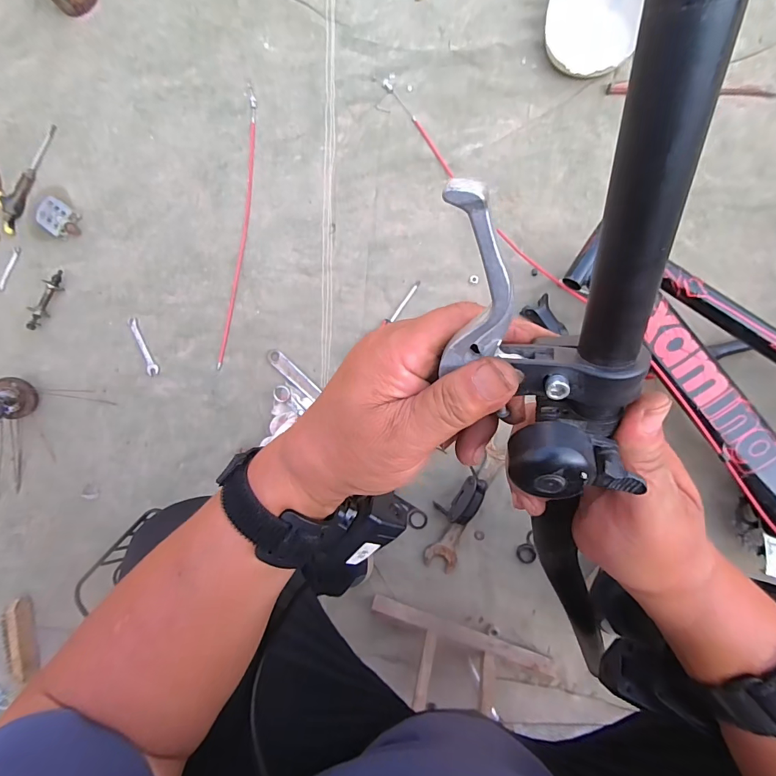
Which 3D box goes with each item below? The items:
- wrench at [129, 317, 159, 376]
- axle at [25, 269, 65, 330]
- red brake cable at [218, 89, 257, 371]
[{"bbox_3d":[-0.517,-0.088,0.845,0.022,0.011,0.131,-26,84,5],"label":"wrench"},{"bbox_3d":[-0.736,-0.186,0.860,0.034,0.026,0.144,31,91,8],"label":"axle"},{"bbox_3d":[-0.306,-0.333,0.834,0.031,0.007,0.584,5,88,7],"label":"red brake cable"}]

